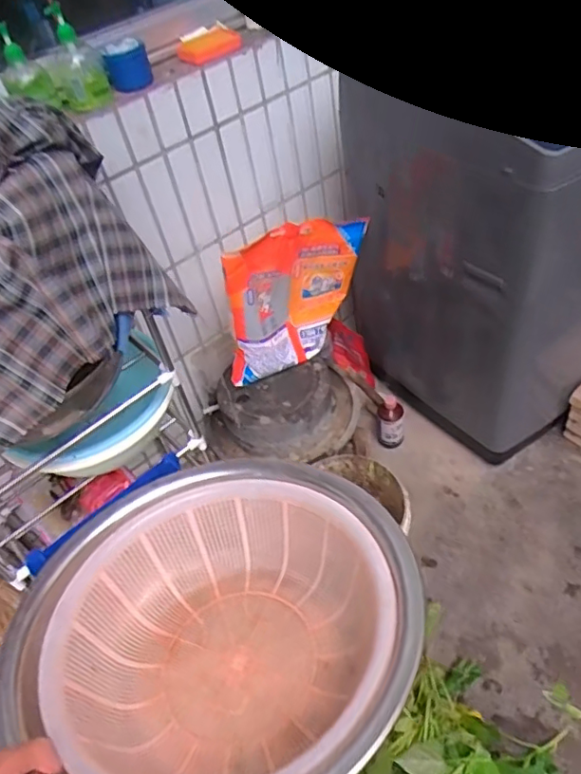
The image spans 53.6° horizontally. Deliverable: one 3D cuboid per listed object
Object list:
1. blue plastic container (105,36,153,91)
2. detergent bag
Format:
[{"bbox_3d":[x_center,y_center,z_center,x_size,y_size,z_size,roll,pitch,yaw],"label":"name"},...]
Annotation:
[{"bbox_3d":[-0.309,-0.614,1.096,0.078,0.075,0.077,-13,45,-6],"label":"blue plastic container"},{"bbox_3d":[0.011,-0.203,1.327,0.332,0.347,0.078,-23,47,-15],"label":"detergent bag"}]

